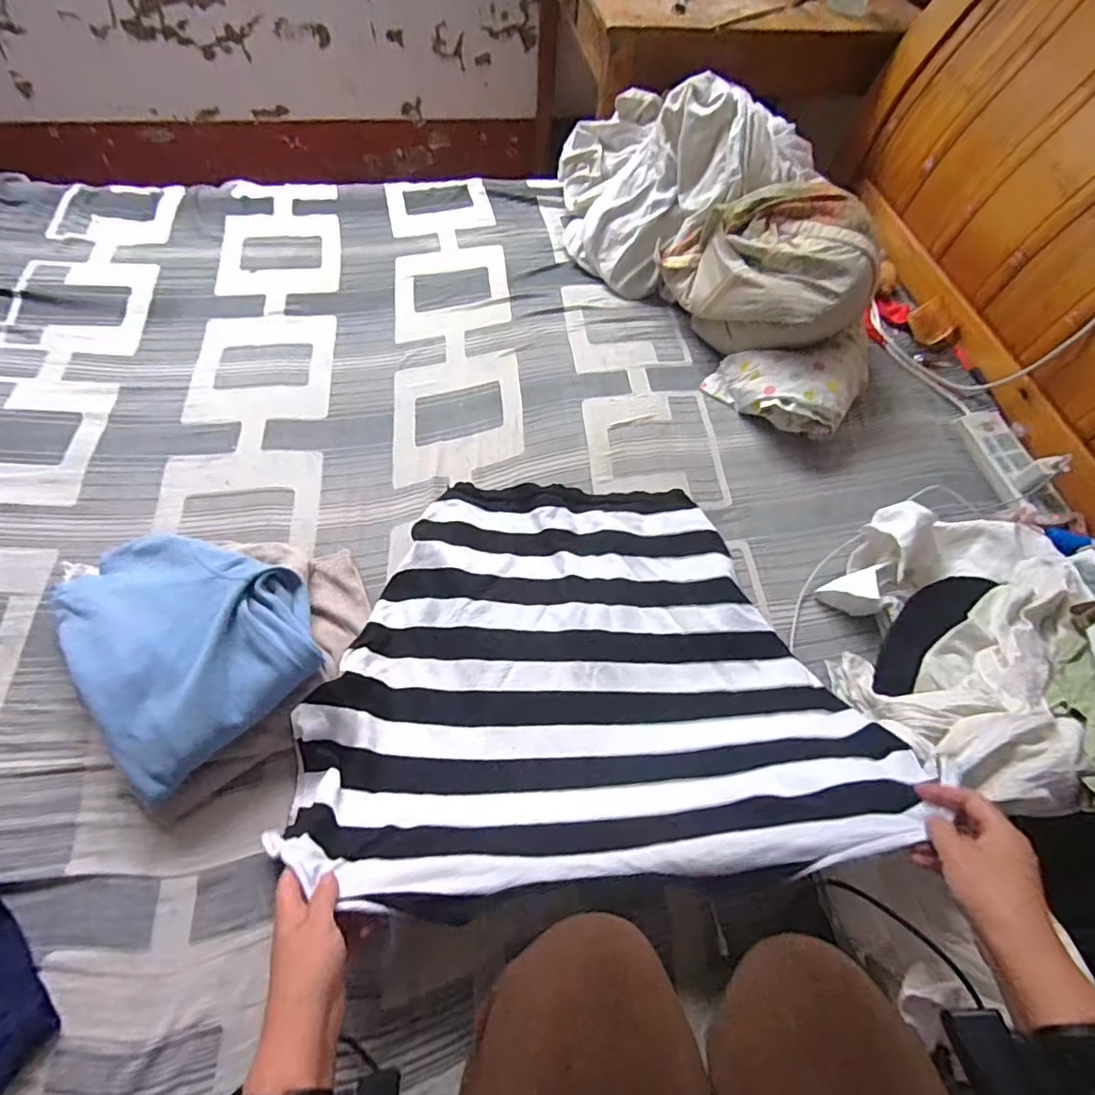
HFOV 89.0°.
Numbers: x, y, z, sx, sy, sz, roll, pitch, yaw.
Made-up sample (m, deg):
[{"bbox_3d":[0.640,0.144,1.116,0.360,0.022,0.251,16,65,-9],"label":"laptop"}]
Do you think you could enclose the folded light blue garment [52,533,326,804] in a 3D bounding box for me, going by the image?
[{"bbox_3d":[-0.420,0.079,0.631,0.320,0.062,0.236,38,64,18],"label":"folded light blue garment"}]

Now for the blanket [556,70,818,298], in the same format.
[{"bbox_3d":[0.242,-0.713,1.073,0.485,0.265,0.393,17,59,6],"label":"blanket"}]

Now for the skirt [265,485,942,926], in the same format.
[{"bbox_3d":[0.035,0.109,0.660,0.611,0.144,0.503,-5,59,-7],"label":"skirt"}]

